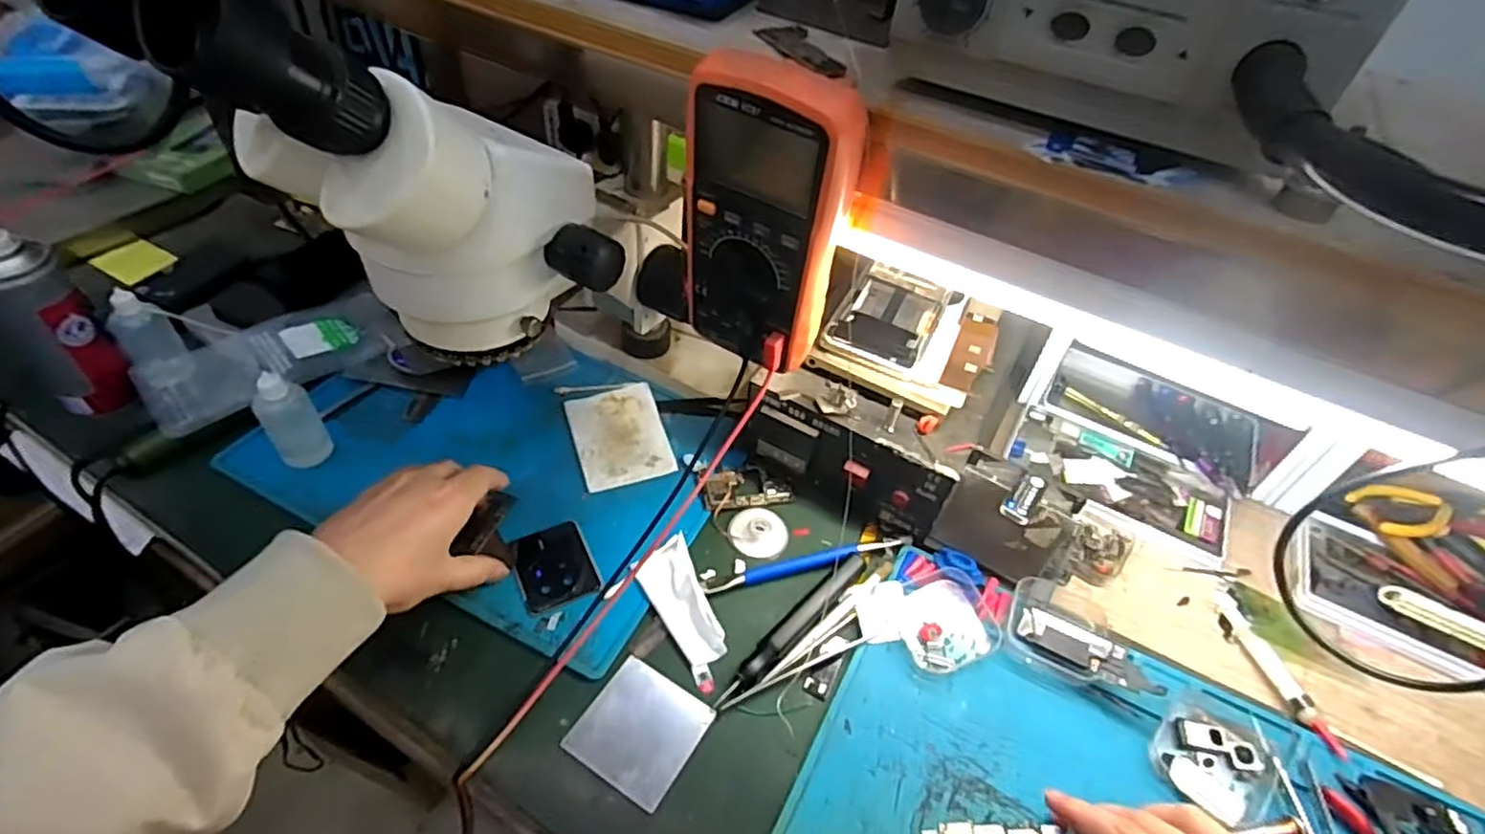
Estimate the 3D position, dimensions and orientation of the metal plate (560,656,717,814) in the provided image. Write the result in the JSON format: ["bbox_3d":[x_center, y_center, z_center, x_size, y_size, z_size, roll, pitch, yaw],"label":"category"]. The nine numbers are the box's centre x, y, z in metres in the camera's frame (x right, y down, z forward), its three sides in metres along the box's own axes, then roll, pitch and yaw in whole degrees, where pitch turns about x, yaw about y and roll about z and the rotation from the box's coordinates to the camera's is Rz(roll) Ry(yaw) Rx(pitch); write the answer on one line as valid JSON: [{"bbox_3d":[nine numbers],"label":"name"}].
[{"bbox_3d":[-0.062,0.189,0.413,0.067,0.004,0.067,27,49,17],"label":"metal plate"}]

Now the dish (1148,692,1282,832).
[{"bbox_3d":[0.293,0.210,0.424,0.065,0.013,0.079,34,52,23],"label":"dish"}]

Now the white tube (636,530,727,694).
[{"bbox_3d":[-0.041,0.131,0.465,0.039,0.012,0.107,-15,50,-20],"label":"white tube"}]

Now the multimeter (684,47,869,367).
[{"bbox_3d":[0.011,-0.108,0.386,0.087,0.169,0.037,28,50,19],"label":"multimeter"}]

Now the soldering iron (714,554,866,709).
[{"bbox_3d":[0.036,0.139,0.459,0.018,0.017,0.140,38,54,26],"label":"soldering iron"}]

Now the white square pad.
[{"bbox_3d":[-0.103,0.013,0.571,0.074,0.007,0.101,-13,50,-18],"label":"white square pad"}]

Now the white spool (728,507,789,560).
[{"bbox_3d":[0.013,0.086,0.519,0.045,0.005,0.040,20,48,12],"label":"white spool"}]

